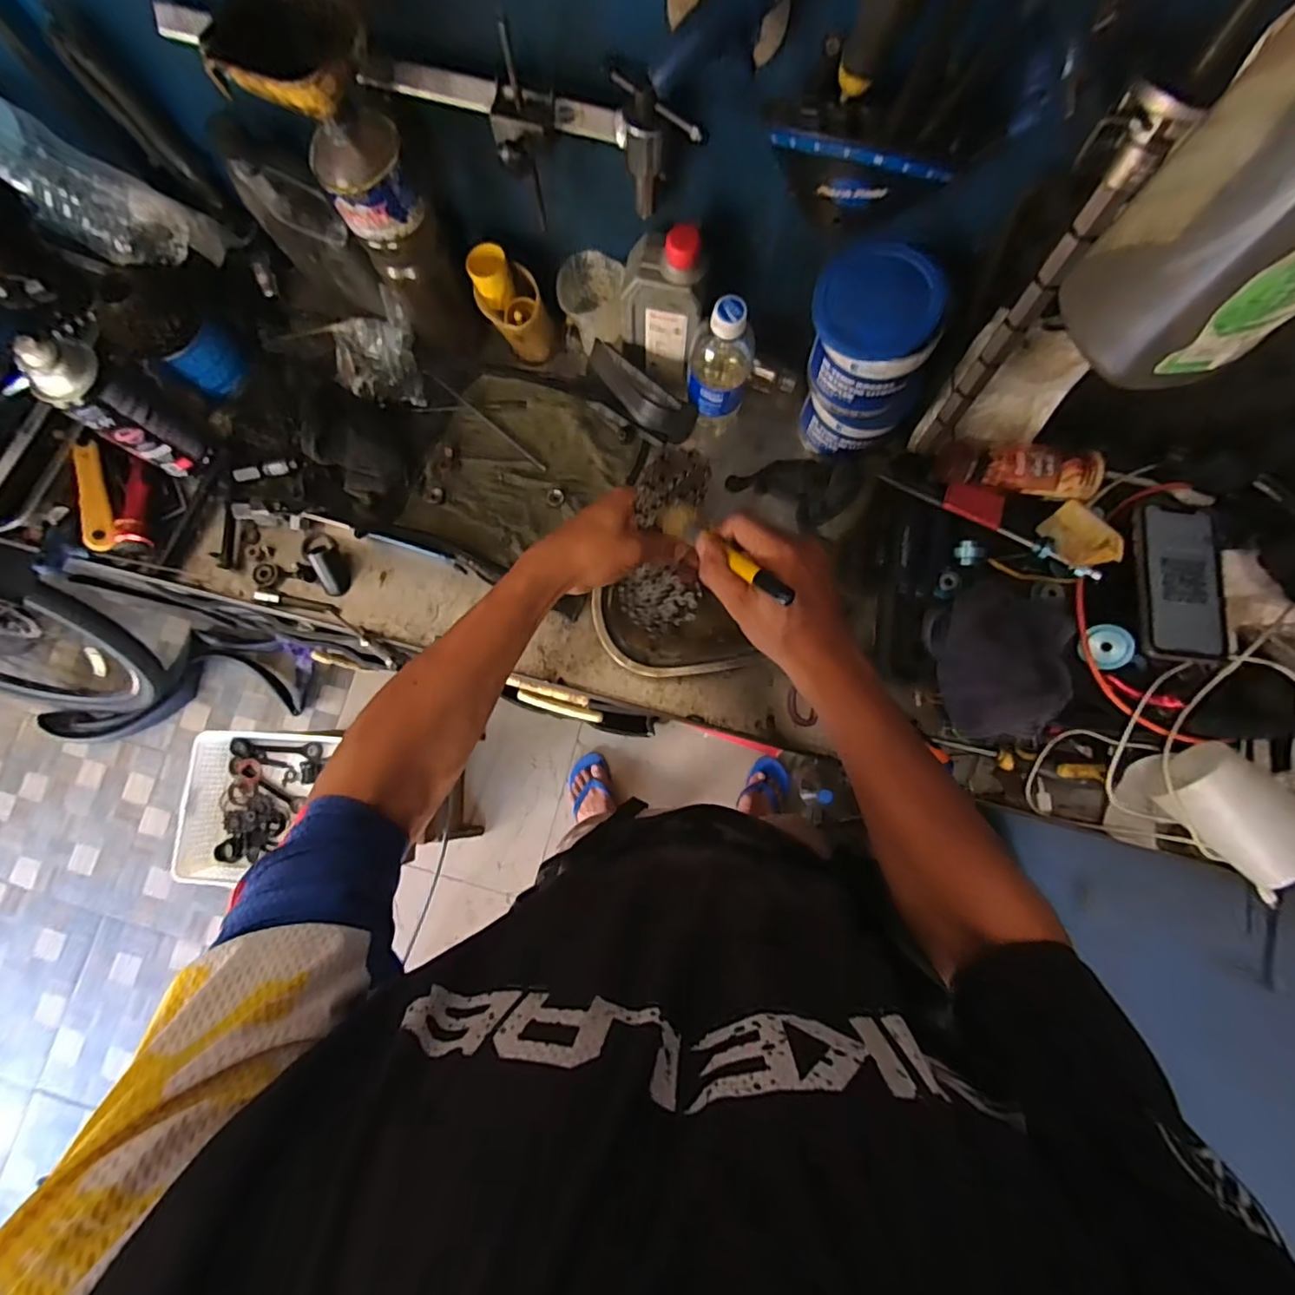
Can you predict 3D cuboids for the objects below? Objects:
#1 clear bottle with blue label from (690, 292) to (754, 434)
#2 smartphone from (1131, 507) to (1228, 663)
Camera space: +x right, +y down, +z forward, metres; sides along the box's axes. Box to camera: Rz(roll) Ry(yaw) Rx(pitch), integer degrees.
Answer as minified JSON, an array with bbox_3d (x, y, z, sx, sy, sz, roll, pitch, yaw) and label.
[{"bbox_3d":[0.076,-0.291,0.595,0.059,0.167,0.075,12,83,2],"label":"clear bottle with blue label"},{"bbox_3d":[0.493,-0.063,0.533,0.079,0.007,0.148,6,81,2],"label":"smartphone"}]

